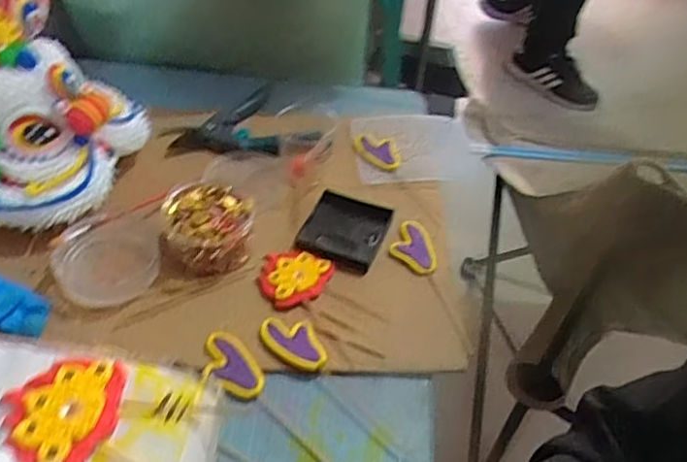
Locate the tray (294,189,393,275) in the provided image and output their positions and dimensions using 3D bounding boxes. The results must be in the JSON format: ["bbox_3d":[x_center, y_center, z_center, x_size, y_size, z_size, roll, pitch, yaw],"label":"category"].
[{"bbox_3d":[0.003,-0.005,0.733,0.089,0.016,0.101,18,47,10],"label":"tray"}]

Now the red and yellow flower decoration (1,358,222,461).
[{"bbox_3d":[-0.148,0.124,0.409,0.144,0.012,0.075,14,46,7],"label":"red and yellow flower decoration"}]

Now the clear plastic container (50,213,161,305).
[{"bbox_3d":[-0.250,0.027,0.675,0.106,0.038,0.099,-16,50,-20],"label":"clear plastic container"}]

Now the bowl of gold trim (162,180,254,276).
[{"bbox_3d":[-0.148,-0.005,0.703,0.096,0.047,0.096,-4,47,-10],"label":"bowl of gold trim"}]

